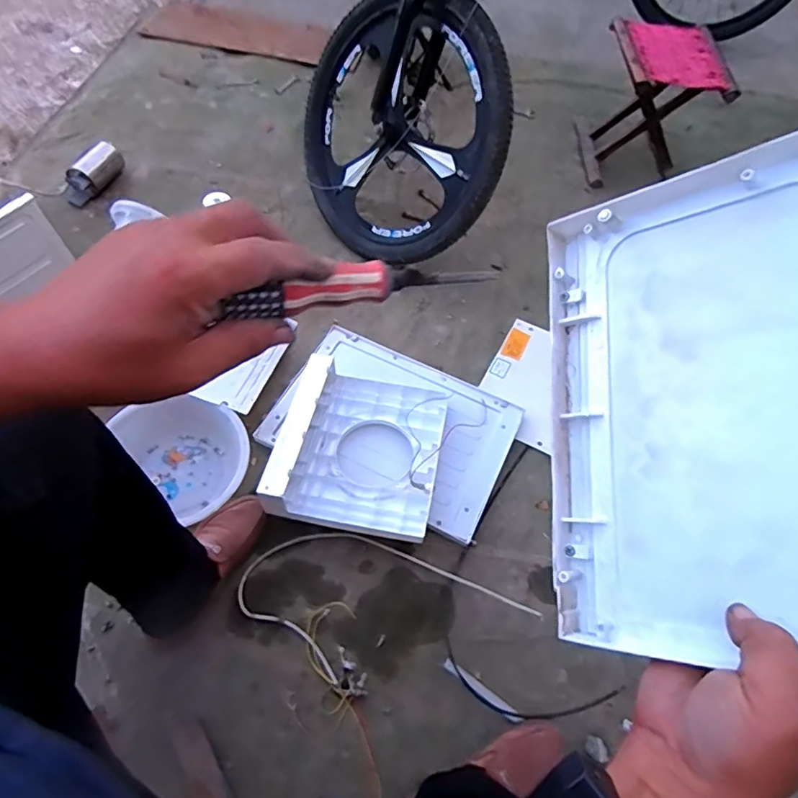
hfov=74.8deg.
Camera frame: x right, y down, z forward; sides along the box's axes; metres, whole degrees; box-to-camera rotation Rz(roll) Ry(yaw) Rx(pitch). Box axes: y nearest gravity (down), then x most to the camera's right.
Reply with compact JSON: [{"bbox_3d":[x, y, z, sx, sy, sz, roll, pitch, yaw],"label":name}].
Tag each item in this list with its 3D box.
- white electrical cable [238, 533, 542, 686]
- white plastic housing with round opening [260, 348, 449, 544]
[{"bbox_3d":[-0.033,0.348,0.831,0.467,0.035,0.223,20,59,8],"label":"white electrical cable"},{"bbox_3d":[-0.064,0.074,0.935,0.272,0.097,0.311,13,58,4],"label":"white plastic housing with round opening"}]

